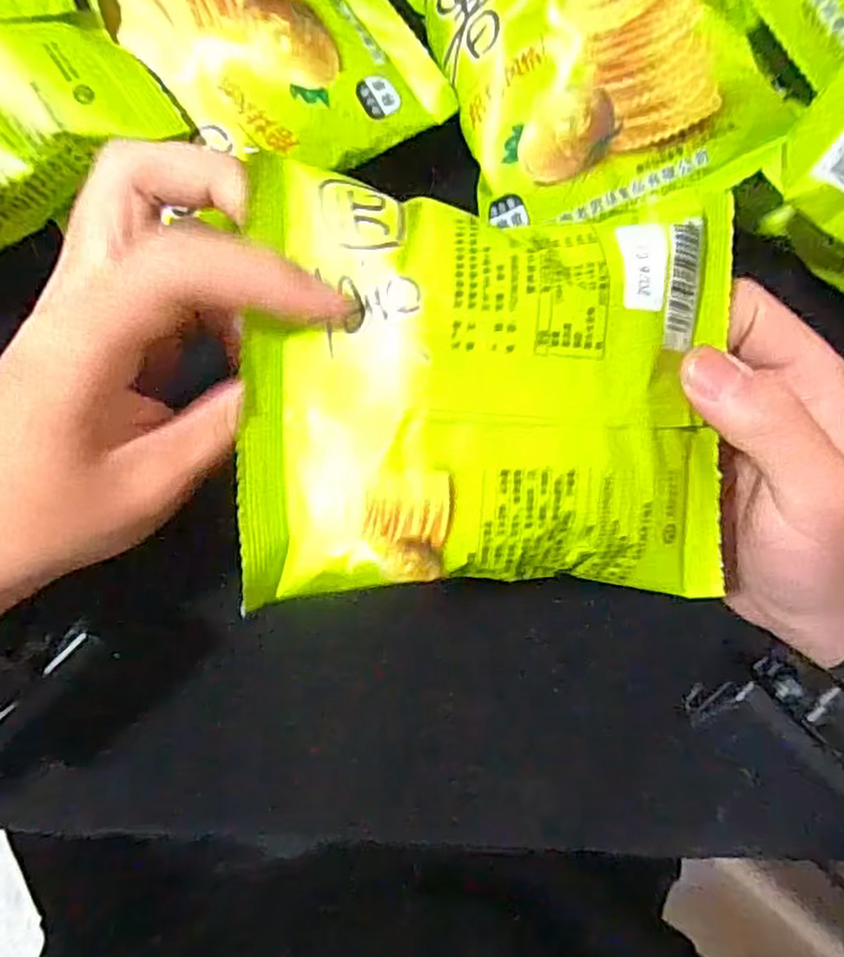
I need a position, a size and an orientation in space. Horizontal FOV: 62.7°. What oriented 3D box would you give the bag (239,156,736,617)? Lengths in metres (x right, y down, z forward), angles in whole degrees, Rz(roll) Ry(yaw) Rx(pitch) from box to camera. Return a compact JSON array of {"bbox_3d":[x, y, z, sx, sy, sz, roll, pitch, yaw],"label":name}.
[{"bbox_3d":[0.022,-0.024,0.193,0.140,0.033,0.111,0,88,-6],"label":"bag"}]

